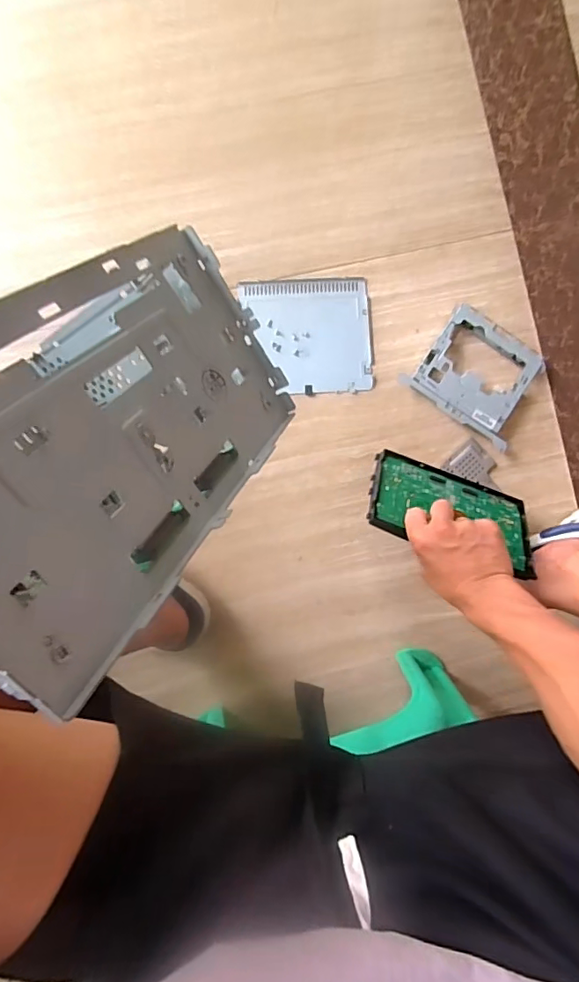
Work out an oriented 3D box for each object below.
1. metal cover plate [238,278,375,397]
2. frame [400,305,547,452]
[{"bbox_3d":[0.028,-0.214,0.713,0.175,0.009,0.156,-2,92,-1],"label":"metal cover plate"},{"bbox_3d":[0.260,-0.160,0.713,0.157,0.035,0.138,34,91,-2],"label":"frame"}]

